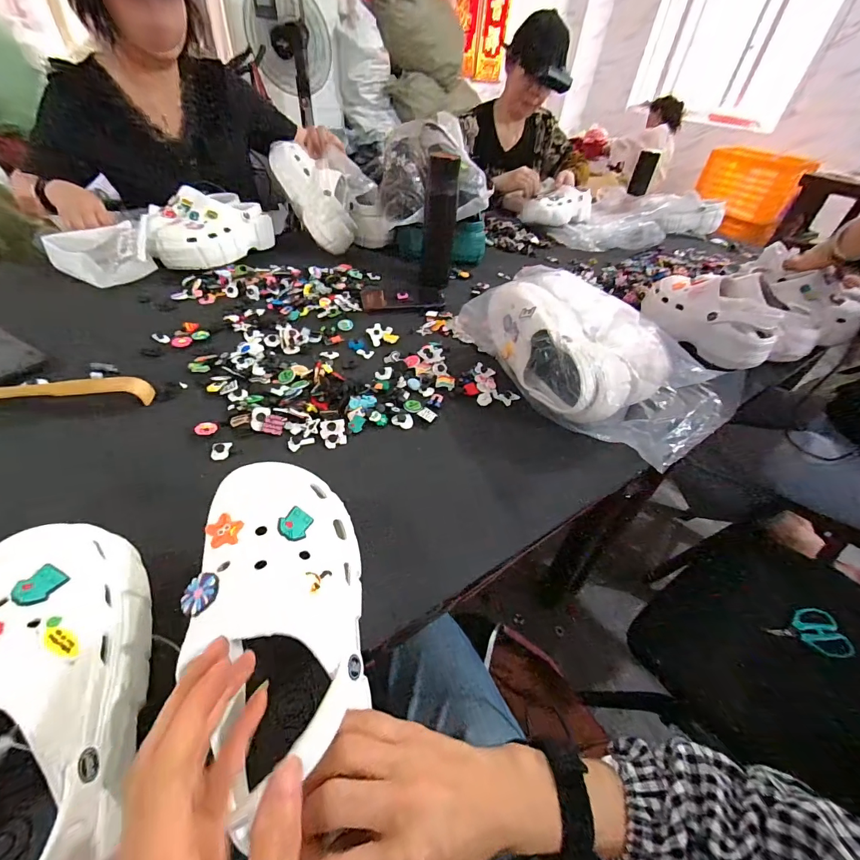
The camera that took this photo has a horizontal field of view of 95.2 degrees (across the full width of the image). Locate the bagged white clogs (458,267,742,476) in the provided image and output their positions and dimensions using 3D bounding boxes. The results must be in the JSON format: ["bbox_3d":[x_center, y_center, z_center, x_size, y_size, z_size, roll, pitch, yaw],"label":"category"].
[{"bbox_3d":[0.245,-0.125,0.592,0.272,0.118,0.365,-21,50,-26],"label":"bagged white clogs"}]

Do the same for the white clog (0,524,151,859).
[{"bbox_3d":[-0.229,0.165,0.218,0.097,0.079,0.238,-14,47,-21],"label":"white clog"}]

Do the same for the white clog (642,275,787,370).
[{"bbox_3d":[0.510,-0.212,0.733,0.093,0.108,0.229,-6,45,-13],"label":"white clog"}]

